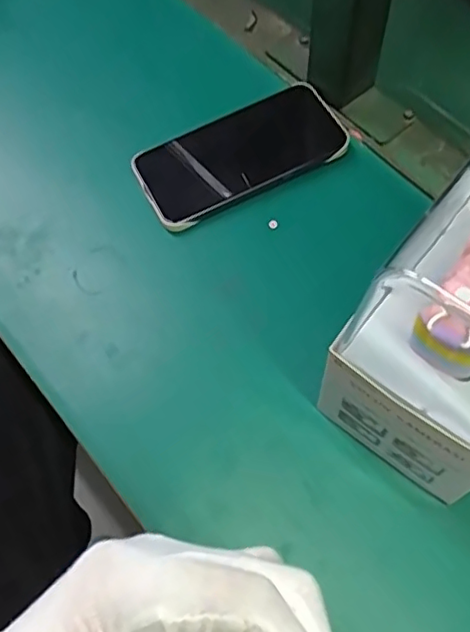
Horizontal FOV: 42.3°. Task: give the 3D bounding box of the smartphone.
[{"bbox_3d":[0.005,-0.125,0.467,0.158,0.006,0.075,-26,69,-7],"label":"smartphone"}]

